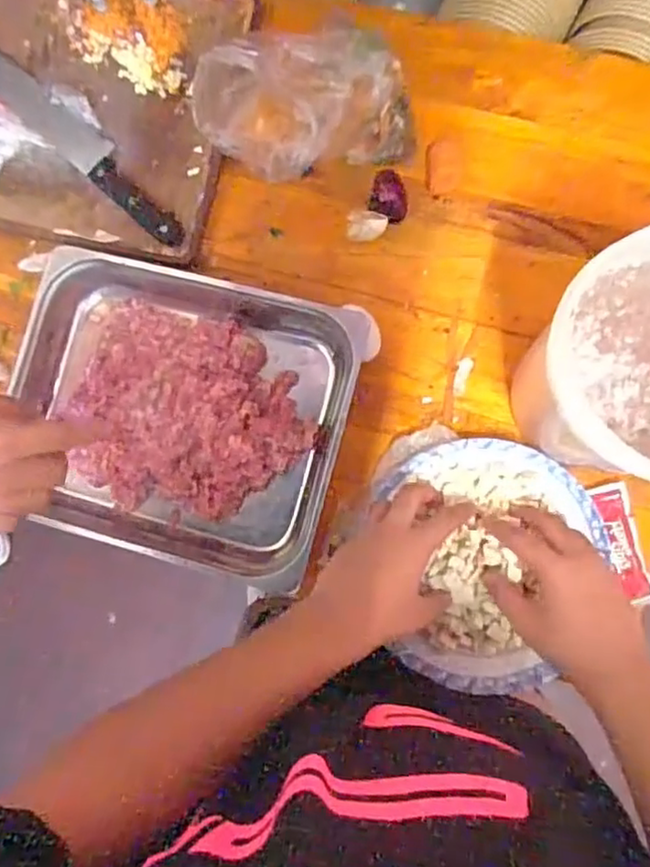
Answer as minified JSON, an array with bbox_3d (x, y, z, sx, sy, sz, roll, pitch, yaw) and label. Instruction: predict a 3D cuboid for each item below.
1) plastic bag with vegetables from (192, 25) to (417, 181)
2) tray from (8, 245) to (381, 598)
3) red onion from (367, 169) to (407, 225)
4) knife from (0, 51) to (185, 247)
[{"bbox_3d":[-0.020,-0.326,0.586,0.197,0.091,0.125,-4,84,4],"label":"plastic bag with vegetables"},{"bbox_3d":[-0.138,-0.018,0.595,0.317,0.049,0.268,13,85,5],"label":"tray"},{"bbox_3d":[0.063,-0.232,0.614,0.036,0.026,0.052,5,85,5],"label":"red onion"},{"bbox_3d":[-0.260,-0.303,0.641,0.310,0.013,0.045,40,88,7],"label":"knife"}]

